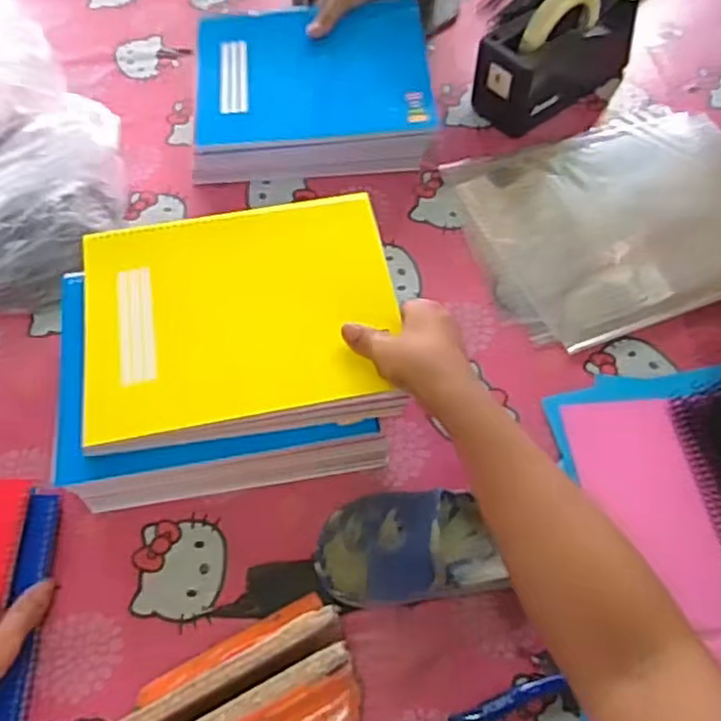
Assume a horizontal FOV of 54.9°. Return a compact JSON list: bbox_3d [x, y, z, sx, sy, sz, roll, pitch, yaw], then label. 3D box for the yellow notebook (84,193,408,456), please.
[{"bbox_3d":[-0.098,-0.038,0.573,0.247,0.025,0.201,-8,62,-4],"label":"yellow notebook"}]

